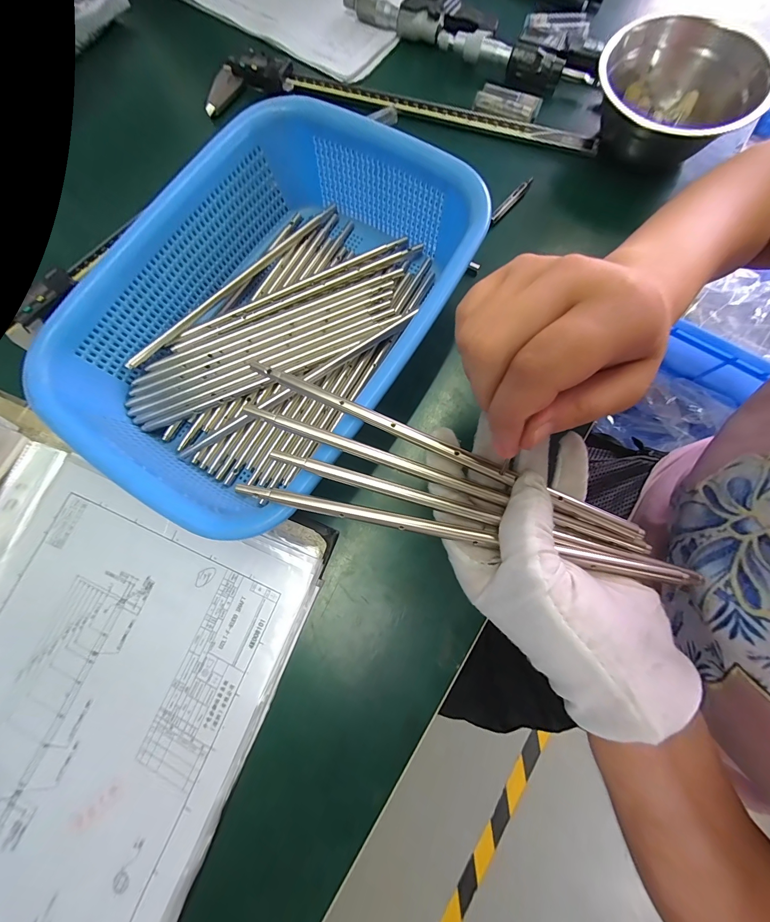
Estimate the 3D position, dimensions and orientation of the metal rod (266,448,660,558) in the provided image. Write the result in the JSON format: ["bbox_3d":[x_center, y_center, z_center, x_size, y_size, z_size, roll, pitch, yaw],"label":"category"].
[{"bbox_3d":[0.035,0.021,0.172,0.196,0.004,0.006,15,79,3],"label":"metal rod"}]

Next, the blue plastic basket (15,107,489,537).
[{"bbox_3d":[-0.077,-0.104,0.240,0.198,0.065,0.286,34,80,7],"label":"blue plastic basket"}]

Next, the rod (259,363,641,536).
[{"bbox_3d":[0.025,-0.010,0.178,0.219,0.004,0.008,24,79,7],"label":"rod"}]

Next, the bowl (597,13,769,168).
[{"bbox_3d":[0.240,-0.303,0.290,0.126,0.057,0.124,0,78,0],"label":"bowl"}]

